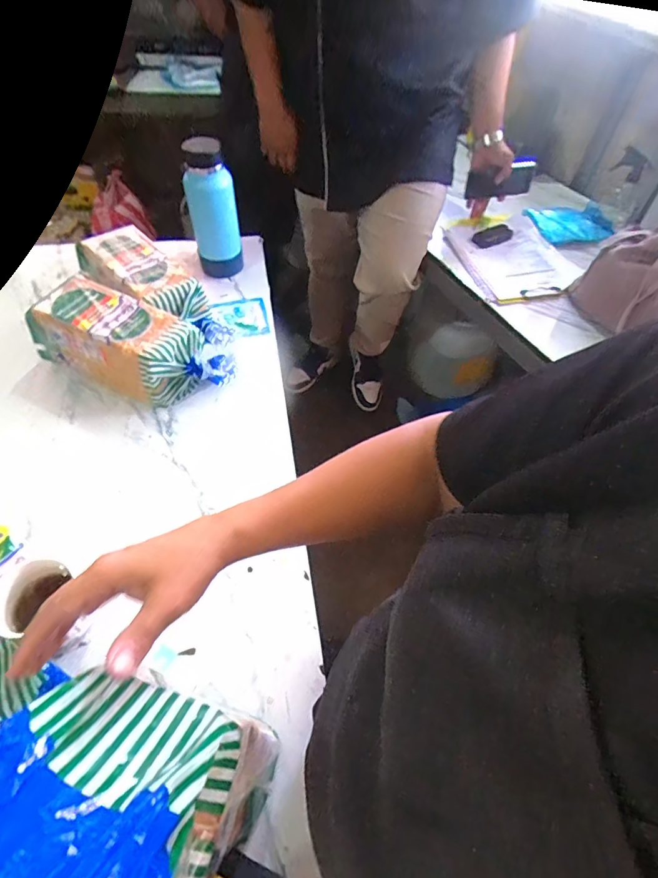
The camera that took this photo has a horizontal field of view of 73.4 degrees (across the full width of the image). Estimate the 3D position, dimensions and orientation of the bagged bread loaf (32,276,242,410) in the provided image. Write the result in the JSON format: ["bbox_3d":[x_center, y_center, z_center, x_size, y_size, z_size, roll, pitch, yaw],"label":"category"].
[{"bbox_3d":[-0.322,-0.154,0.739,0.328,0.114,0.124,20,55,10],"label":"bagged bread loaf"}]

